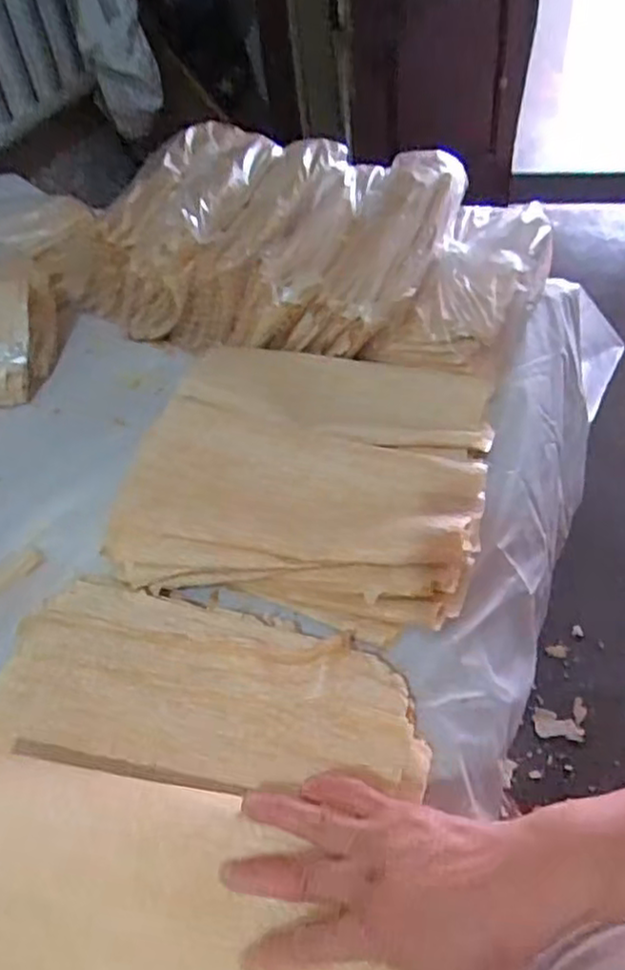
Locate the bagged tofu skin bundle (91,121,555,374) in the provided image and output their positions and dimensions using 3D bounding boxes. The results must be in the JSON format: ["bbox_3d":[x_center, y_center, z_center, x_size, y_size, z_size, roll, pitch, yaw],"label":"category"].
[{"bbox_3d":[-0.001,-0.282,0.815,0.502,0.125,0.317,12,50,20],"label":"bagged tofu skin bundle"}]

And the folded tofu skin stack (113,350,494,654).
[{"bbox_3d":[0.003,-0.015,0.627,0.290,0.073,0.289,9,49,14],"label":"folded tofu skin stack"}]

